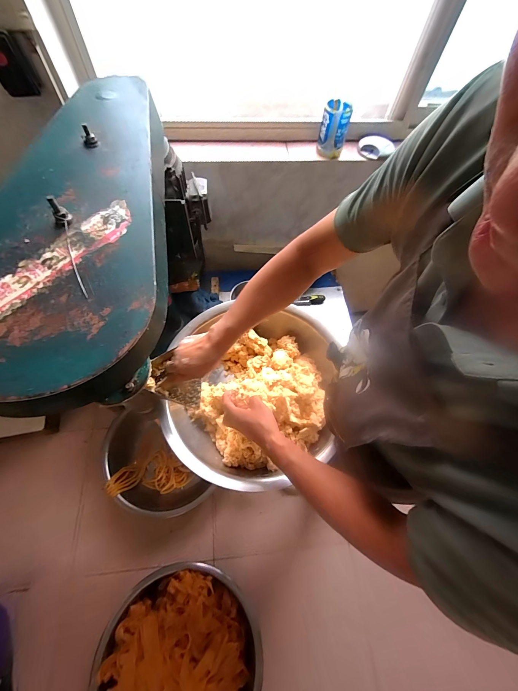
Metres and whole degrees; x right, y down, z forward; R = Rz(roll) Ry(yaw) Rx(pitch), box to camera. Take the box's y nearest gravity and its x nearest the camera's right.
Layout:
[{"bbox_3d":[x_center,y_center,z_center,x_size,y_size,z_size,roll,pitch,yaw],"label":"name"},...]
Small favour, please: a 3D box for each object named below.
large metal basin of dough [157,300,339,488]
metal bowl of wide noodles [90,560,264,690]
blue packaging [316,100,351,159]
[{"bbox_3d":[-0.004,0.119,0.701,0.367,0.151,0.433,10,63,2],"label":"large metal basin of dough"},{"bbox_3d":[-0.271,1.069,0.908,0.516,0.216,0.542,1,63,-3],"label":"metal bowl of wide noodles"},{"bbox_3d":[0.241,-0.695,0.889,0.085,0.126,0.080,14,63,4],"label":"blue packaging"}]

